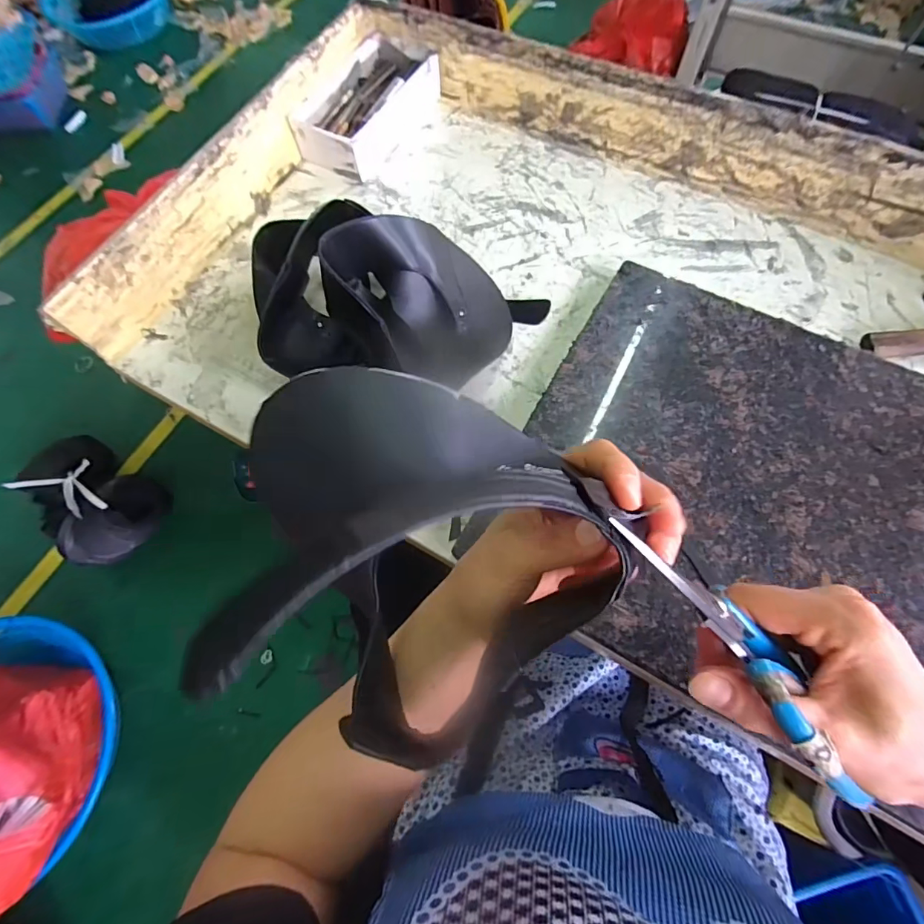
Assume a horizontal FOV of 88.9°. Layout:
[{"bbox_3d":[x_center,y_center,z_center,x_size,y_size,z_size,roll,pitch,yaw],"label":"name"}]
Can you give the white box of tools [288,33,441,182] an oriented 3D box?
[{"bbox_3d":[-0.114,-0.450,0.596,0.111,0.047,0.201,28,72,13],"label":"white box of tools"}]

